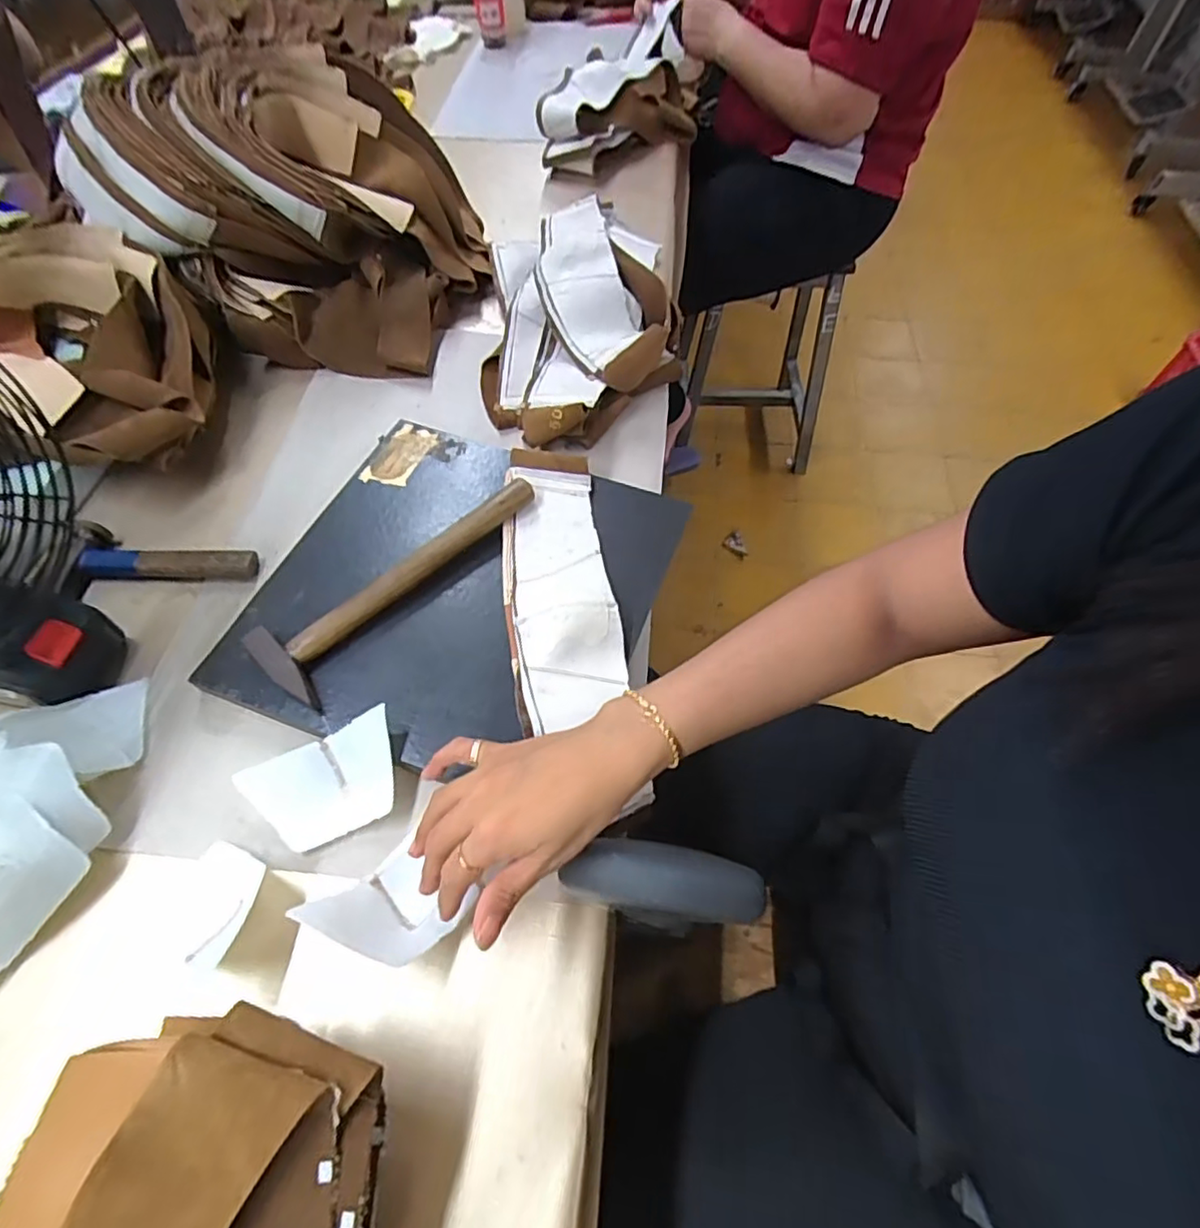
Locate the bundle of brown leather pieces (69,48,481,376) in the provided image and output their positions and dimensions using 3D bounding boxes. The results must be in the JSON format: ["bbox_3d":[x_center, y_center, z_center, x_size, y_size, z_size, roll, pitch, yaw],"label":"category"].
[{"bbox_3d":[-0.315,-0.448,0.674,0.336,0.195,0.310,16,58,9],"label":"bundle of brown leather pieces"}]

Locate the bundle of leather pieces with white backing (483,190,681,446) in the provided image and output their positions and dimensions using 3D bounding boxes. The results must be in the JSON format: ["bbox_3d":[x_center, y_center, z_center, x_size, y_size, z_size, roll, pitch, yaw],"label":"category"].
[{"bbox_3d":[-0.020,-0.338,0.664,0.209,0.078,0.357,1,57,0],"label":"bundle of leather pieces with white backing"}]

